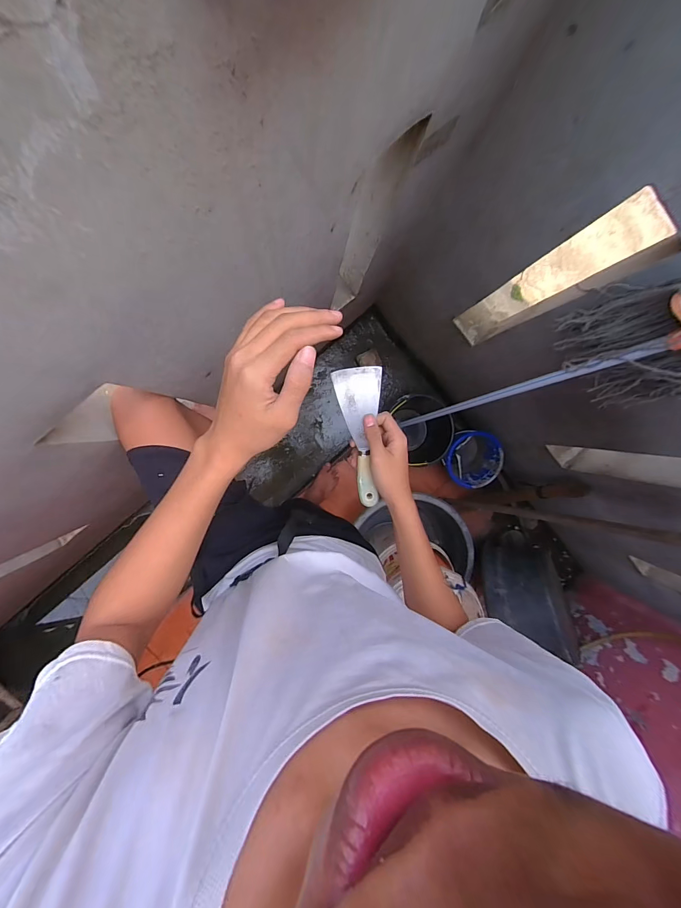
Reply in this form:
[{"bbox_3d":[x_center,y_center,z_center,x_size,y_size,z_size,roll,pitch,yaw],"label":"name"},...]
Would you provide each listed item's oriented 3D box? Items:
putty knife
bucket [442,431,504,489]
[{"bbox_3d":[0.031,-0.022,0.508,0.064,0.018,0.201,-5,98,-6],"label":"putty knife"},{"bbox_3d":[0.532,0.019,1.467,0.234,0.221,0.216,0,95,-6],"label":"bucket"}]

